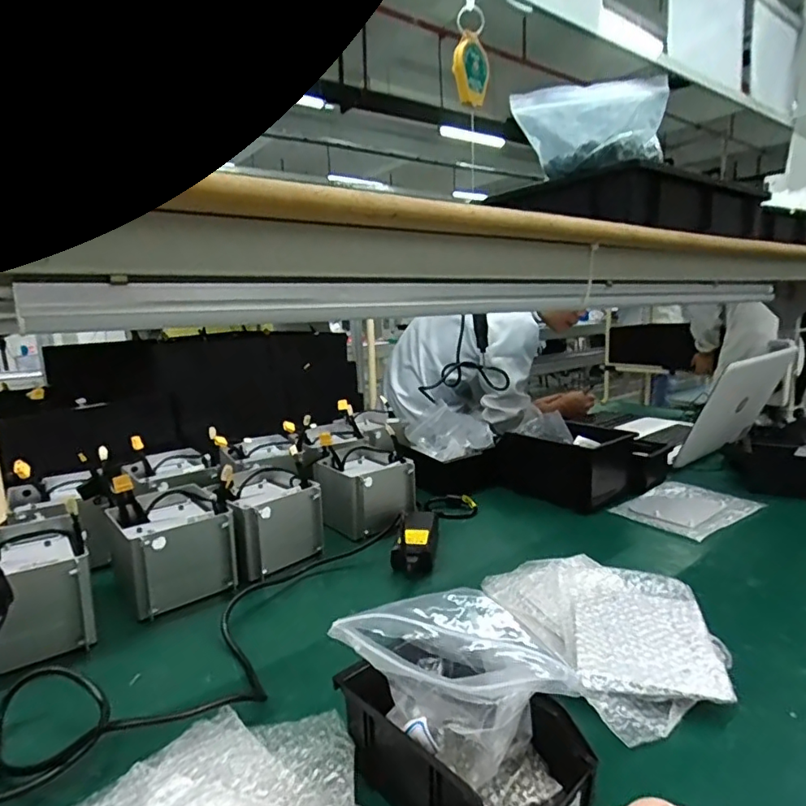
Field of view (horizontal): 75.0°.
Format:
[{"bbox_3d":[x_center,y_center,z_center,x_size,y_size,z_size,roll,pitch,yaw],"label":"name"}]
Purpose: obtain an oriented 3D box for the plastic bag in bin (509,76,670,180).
[{"bbox_3d":[0.220,-0.336,0.639,0.181,0.090,0.112,4,12,25],"label":"plastic bag in bin"}]

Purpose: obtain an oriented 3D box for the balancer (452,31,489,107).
[{"bbox_3d":[0.147,-0.705,1.116,0.083,0.124,0.052,-1,11,2],"label":"balancer"}]

